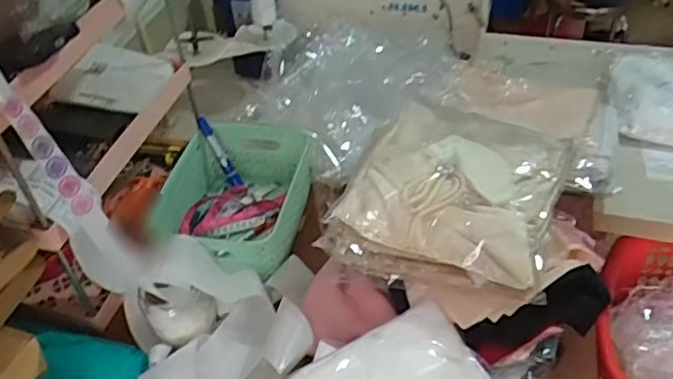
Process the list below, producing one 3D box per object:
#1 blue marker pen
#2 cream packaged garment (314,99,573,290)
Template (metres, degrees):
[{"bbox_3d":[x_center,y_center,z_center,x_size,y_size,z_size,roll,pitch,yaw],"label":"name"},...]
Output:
[{"bbox_3d":[-0.192,-0.061,1.013,0.017,0.127,0.020,-36,17,-30],"label":"blue marker pen"},{"bbox_3d":[0.141,-0.002,0.766,0.249,0.073,0.243,14,62,22],"label":"cream packaged garment"}]

